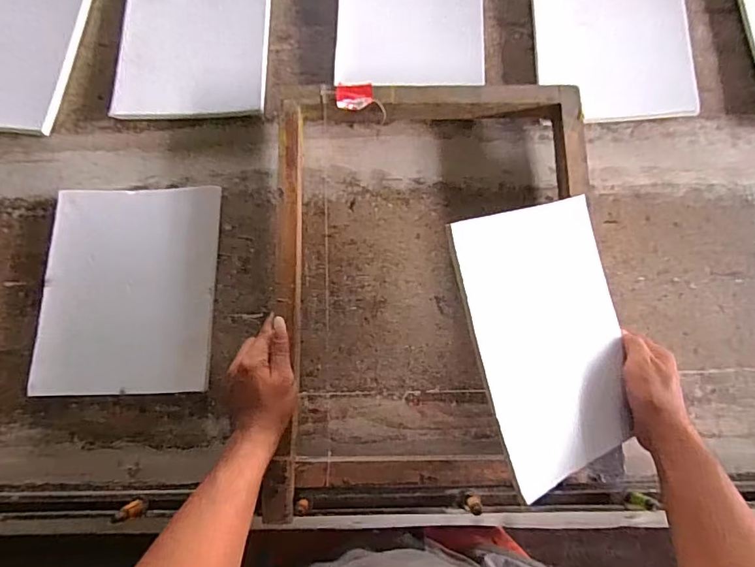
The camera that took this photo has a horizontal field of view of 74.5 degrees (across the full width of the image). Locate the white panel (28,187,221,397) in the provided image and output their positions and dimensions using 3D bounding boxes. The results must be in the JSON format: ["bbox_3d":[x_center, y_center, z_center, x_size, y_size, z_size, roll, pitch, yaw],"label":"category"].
[{"bbox_3d":[-0.325,0.006,0.656,0.216,0.016,0.270,0,77,0],"label":"white panel"}]

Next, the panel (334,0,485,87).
[{"bbox_3d":[0.050,-0.394,0.733,0.214,0.012,0.214,1,83,-4],"label":"panel"}]

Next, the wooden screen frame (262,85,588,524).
[{"bbox_3d":[0.069,-0.002,0.619,0.392,0.055,0.524,-1,77,0],"label":"wooden screen frame"}]

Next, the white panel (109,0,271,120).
[{"bbox_3d":[-0.266,-0.361,0.722,0.208,0.021,0.256,0,77,0],"label":"white panel"}]

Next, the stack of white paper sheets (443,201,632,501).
[{"bbox_3d":[0.181,0.052,0.512,0.189,0.014,0.267,-12,85,-28],"label":"stack of white paper sheets"}]

